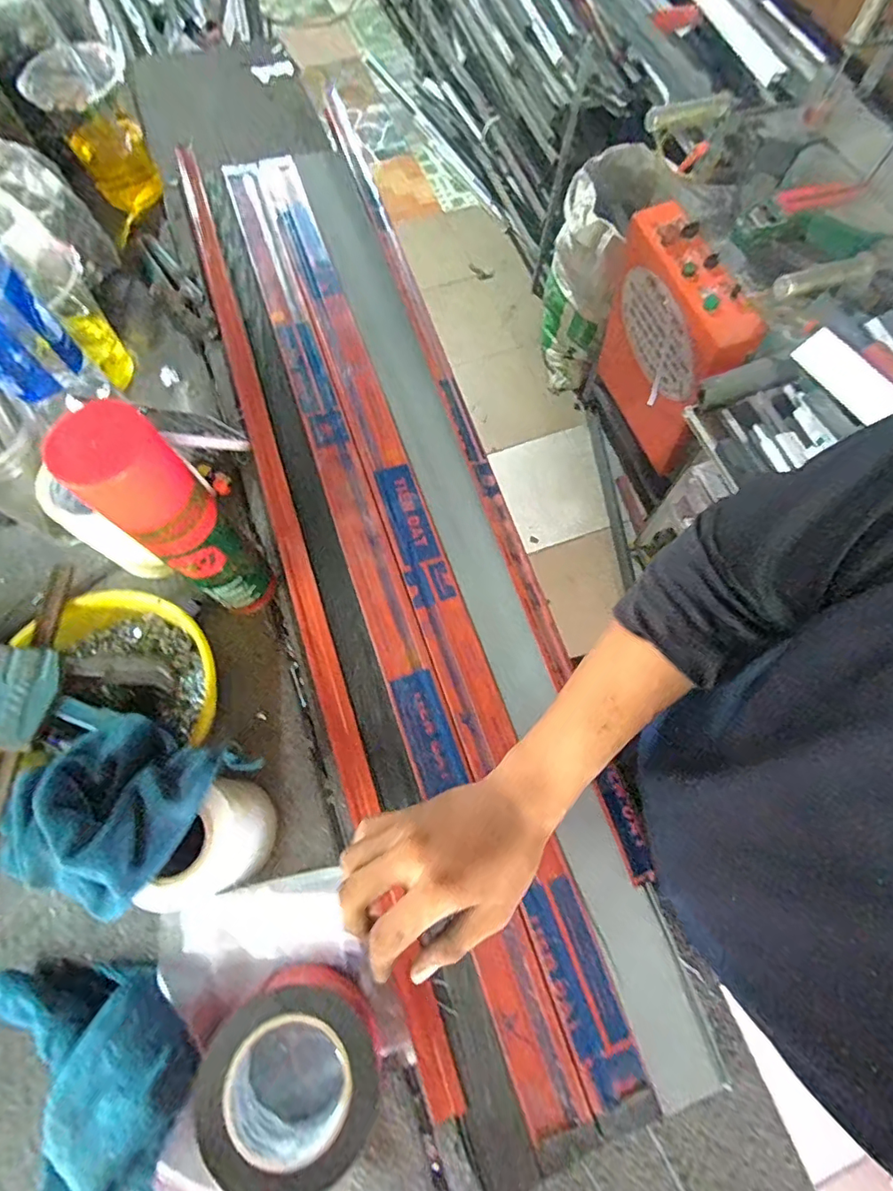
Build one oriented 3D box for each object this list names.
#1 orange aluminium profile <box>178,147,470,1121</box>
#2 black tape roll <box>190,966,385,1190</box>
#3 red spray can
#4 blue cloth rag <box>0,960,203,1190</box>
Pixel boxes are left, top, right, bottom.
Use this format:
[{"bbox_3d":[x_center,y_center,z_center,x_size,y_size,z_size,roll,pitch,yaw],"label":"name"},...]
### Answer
[{"bbox_3d":[-0.168,-0.107,0.554,0.042,0.014,1.062,-18,71,-8],"label":"orange aluminium profile"},{"bbox_3d":[-0.108,0.340,0.371,0.118,0.061,0.114,0,69,-1],"label":"black tape roll"},{"bbox_3d":[-0.212,-0.056,0.424,0.065,0.236,0.065,-1,70,2],"label":"red spray can"},{"bbox_3d":[-0.259,0.329,0.378,0.114,0.052,0.177,-40,75,-14],"label":"blue cloth rag"}]

